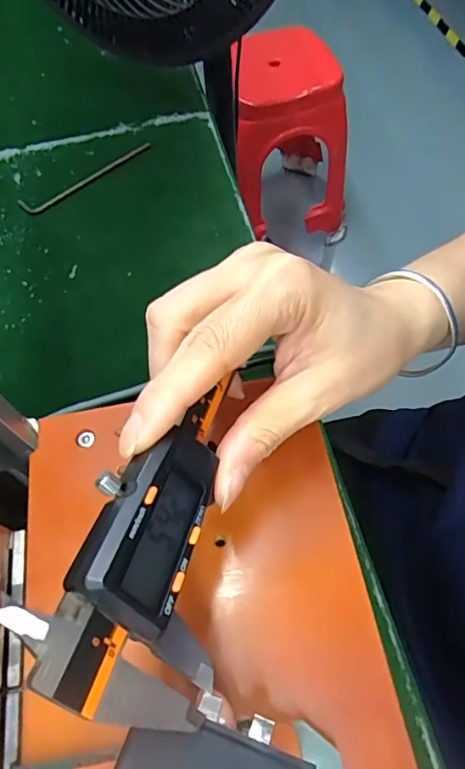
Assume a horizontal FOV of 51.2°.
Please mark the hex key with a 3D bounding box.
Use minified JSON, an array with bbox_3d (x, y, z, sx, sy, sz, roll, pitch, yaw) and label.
[{"bbox_3d":[-0.146,-0.210,0.496,0.145,0.006,0.023,-33,64,-14],"label":"hex key"}]

